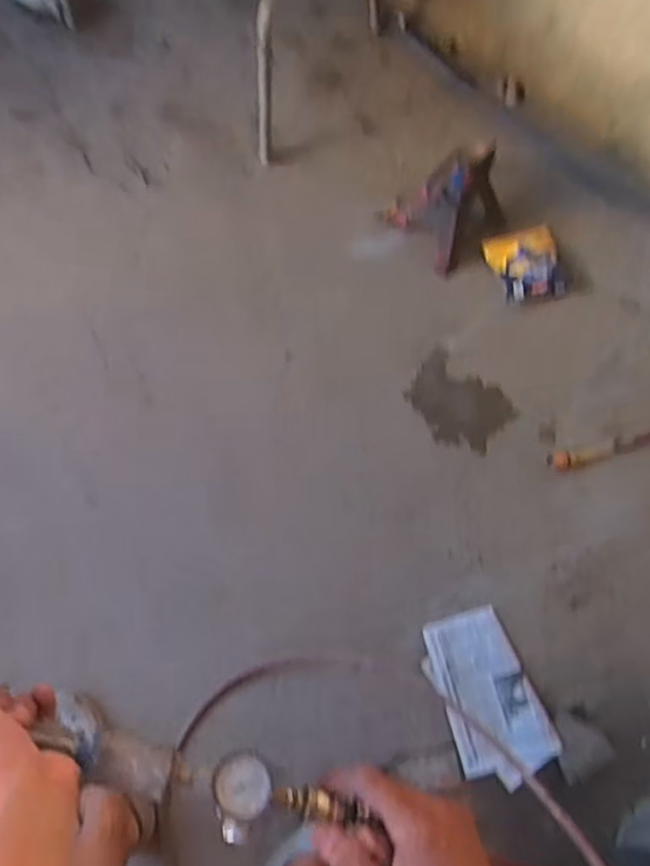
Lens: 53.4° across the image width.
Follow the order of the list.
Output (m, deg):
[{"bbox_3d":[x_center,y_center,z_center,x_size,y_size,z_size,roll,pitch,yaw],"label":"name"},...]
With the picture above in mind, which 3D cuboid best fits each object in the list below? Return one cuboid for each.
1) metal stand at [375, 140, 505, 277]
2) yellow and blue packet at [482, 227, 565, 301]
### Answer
[{"bbox_3d":[0.237,-0.442,1.189,0.167,0.231,0.182,-42,88,-7],"label":"metal stand"},{"bbox_3d":[0.399,-0.333,1.291,0.129,0.021,0.146,-17,90,11],"label":"yellow and blue packet"}]

